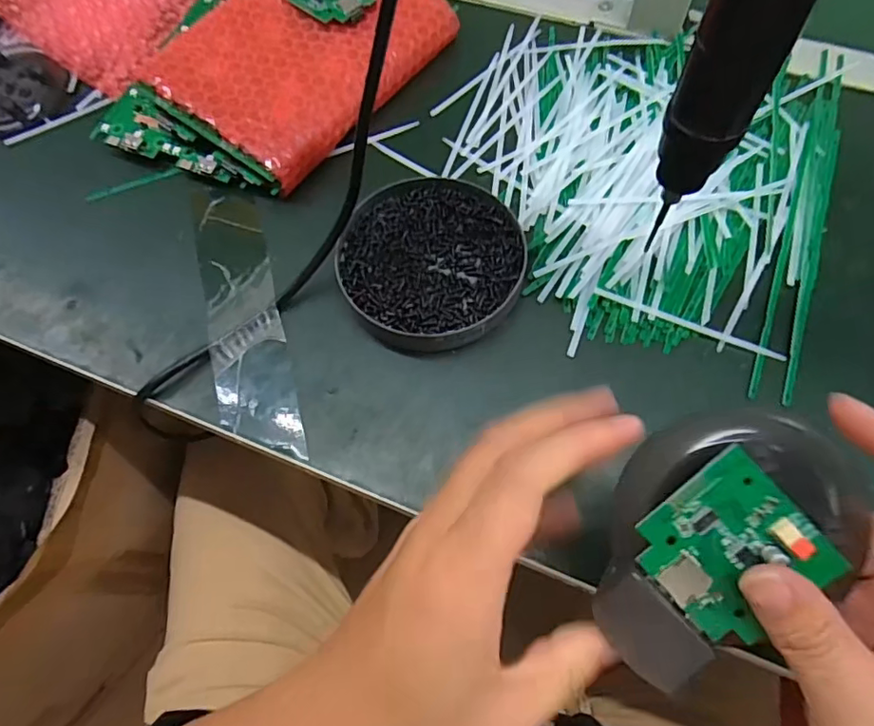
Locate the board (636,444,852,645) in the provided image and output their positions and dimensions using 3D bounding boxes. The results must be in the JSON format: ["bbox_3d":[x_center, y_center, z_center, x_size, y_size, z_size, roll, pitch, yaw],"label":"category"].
[{"bbox_3d":[0.103,0.066,0.194,0.053,0.006,0.057,-44,91,9],"label":"board"}]

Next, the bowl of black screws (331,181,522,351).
[{"bbox_3d":[-0.005,-0.065,0.342,0.109,0.016,0.118,-1,66,2],"label":"bowl of black screws"}]

